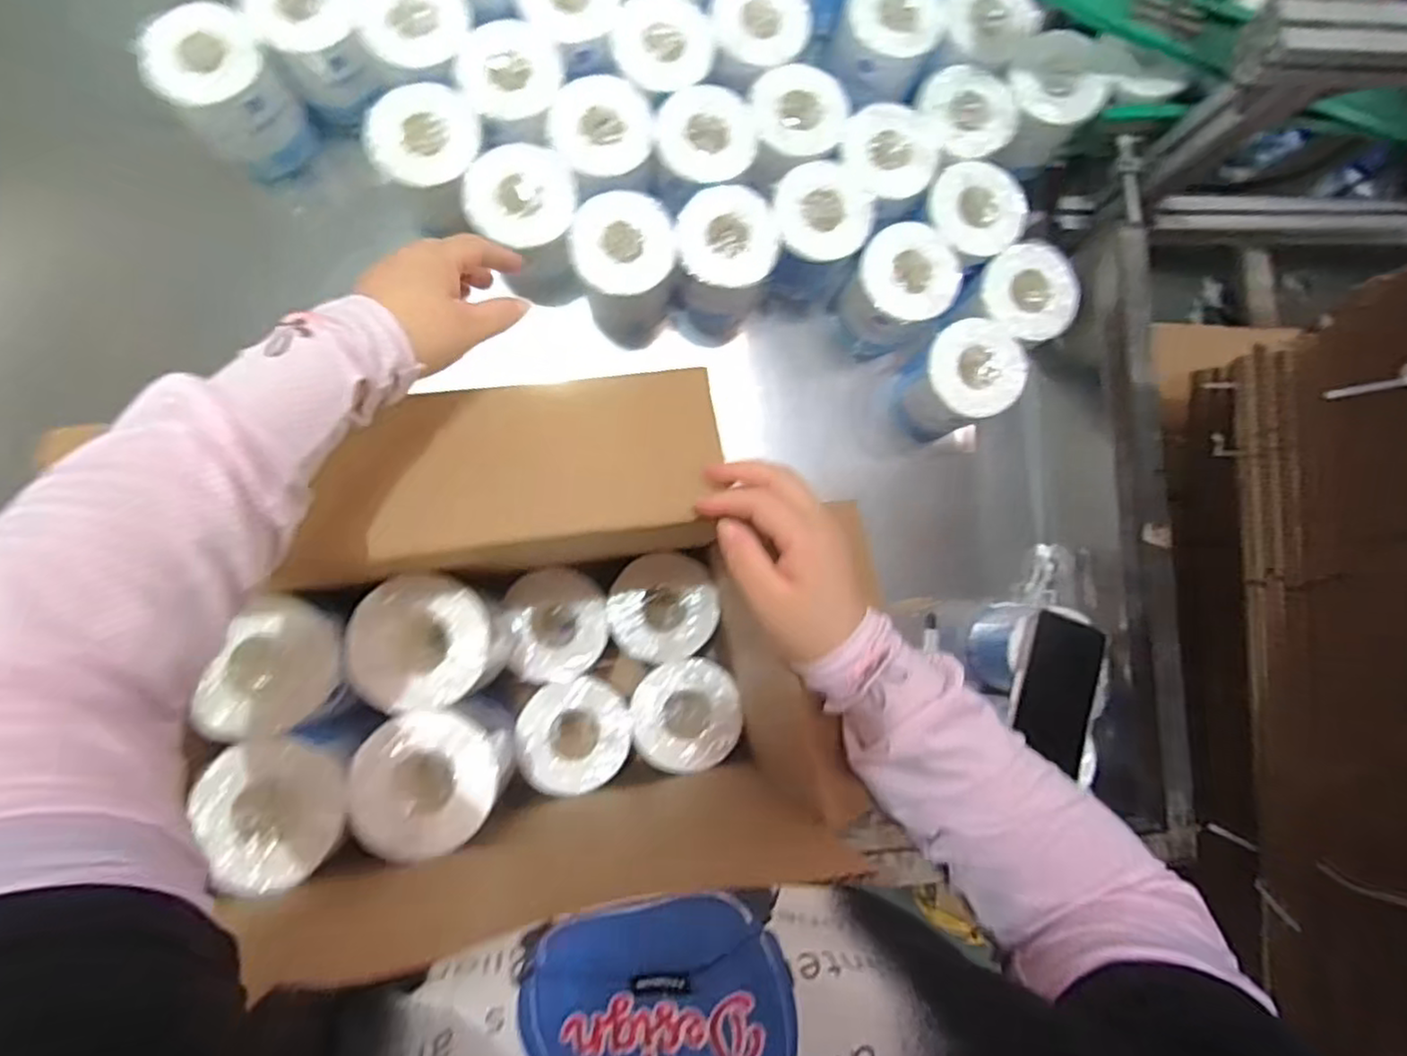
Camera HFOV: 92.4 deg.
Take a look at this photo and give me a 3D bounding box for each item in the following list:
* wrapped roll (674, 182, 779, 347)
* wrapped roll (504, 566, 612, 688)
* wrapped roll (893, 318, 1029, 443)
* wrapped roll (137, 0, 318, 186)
[{"bbox_3d":[0.016,-0.281,0.741,0.095,0.159,0.100,1,86,-7],"label":"wrapped roll"},{"bbox_3d":[-0.137,0.094,0.646,0.094,0.075,0.094,-7,86,-7],"label":"wrapped roll"},{"bbox_3d":[0.275,-0.159,0.754,0.099,0.138,0.098,-32,90,-8],"label":"wrapped roll"},{"bbox_3d":[-0.481,-0.439,0.691,0.106,0.119,0.104,-45,92,-8],"label":"wrapped roll"}]

